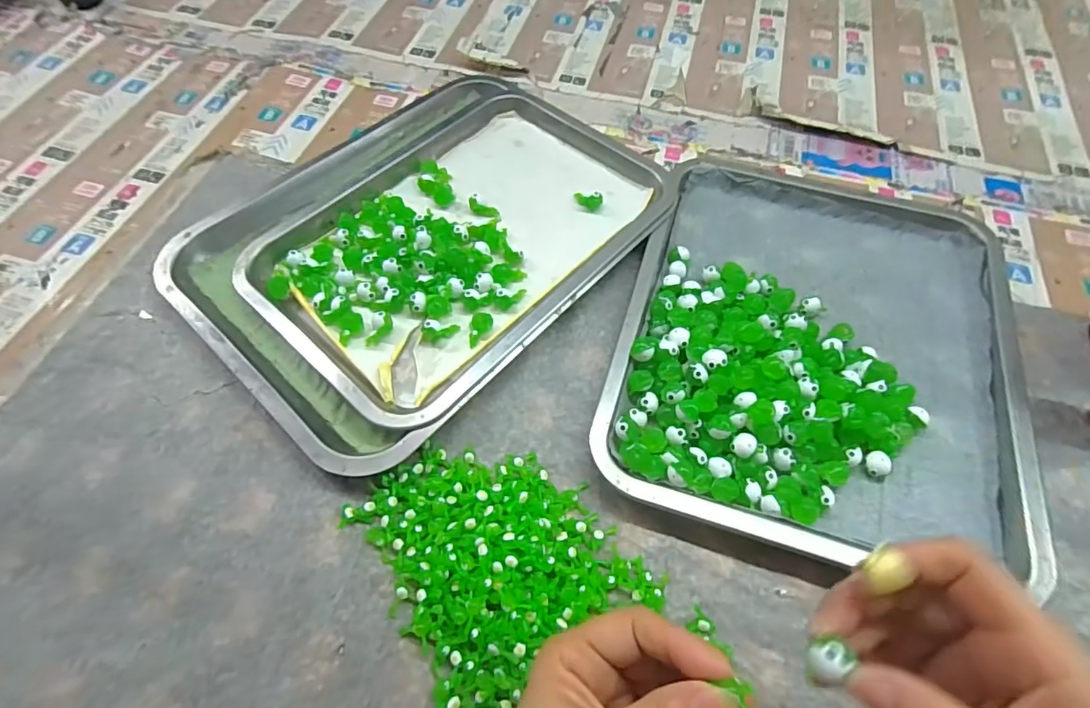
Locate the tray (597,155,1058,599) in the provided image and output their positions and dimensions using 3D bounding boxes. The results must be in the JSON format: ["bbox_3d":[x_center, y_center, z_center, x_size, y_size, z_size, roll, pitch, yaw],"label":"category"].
[{"bbox_3d":[0.193,-0.020,0.373,0.260,0.031,0.322,16,61,8],"label":"tray"}]

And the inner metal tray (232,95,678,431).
[{"bbox_3d":[-0.068,-0.101,0.420,0.226,0.024,0.312,39,67,19],"label":"inner metal tray"}]

